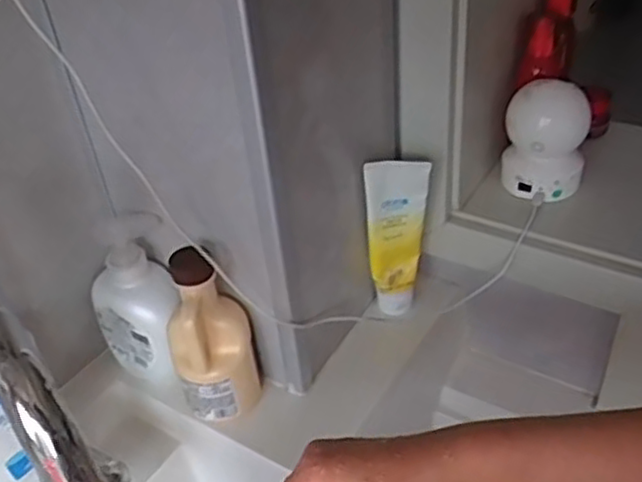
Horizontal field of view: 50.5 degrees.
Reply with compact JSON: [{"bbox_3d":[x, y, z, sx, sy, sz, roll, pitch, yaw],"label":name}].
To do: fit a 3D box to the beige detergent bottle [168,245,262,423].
[{"bbox_3d":[-0.096,0.081,0.587,0.070,0.158,0.057,-14,38,-10],"label":"beige detergent bottle"}]

